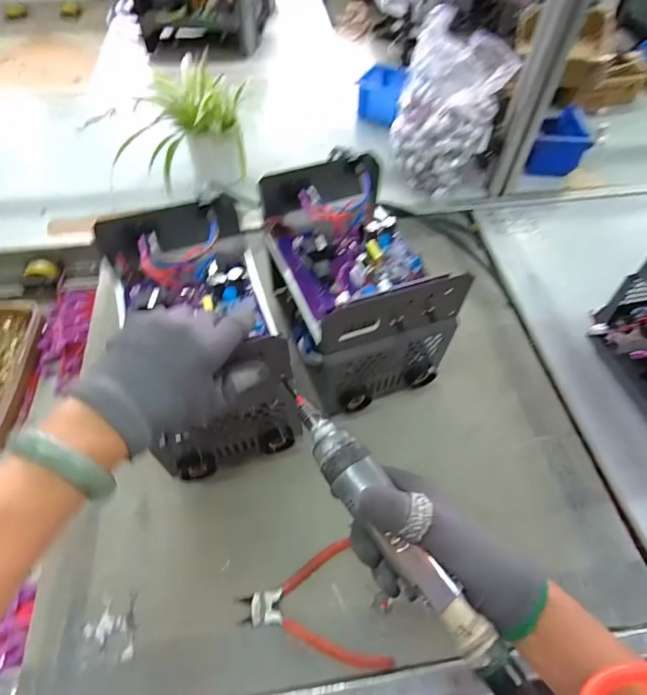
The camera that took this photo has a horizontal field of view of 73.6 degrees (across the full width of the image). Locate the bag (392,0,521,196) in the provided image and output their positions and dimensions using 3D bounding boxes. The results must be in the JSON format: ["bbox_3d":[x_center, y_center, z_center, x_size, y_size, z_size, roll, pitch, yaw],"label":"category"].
[{"bbox_3d":[0.201,-0.379,0.716,0.163,0.215,0.154,15,56,9],"label":"bag"}]

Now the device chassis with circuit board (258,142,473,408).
[{"bbox_3d":[0.034,-0.068,0.512,0.145,0.192,0.226,-19,57,-13],"label":"device chassis with circuit board"}]

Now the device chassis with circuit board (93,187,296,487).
[{"bbox_3d":[-0.129,-0.004,0.469,0.149,0.194,0.228,-19,57,-13],"label":"device chassis with circuit board"}]

